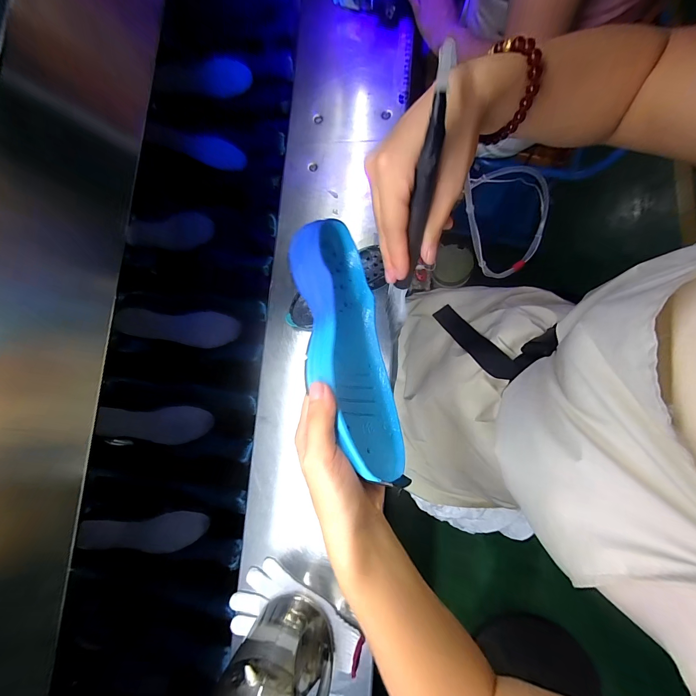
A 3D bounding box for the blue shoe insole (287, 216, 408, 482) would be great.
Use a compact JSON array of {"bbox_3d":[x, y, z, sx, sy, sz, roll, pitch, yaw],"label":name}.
[{"bbox_3d":[0.000,-0.007,0.271,0.033,0.086,0.227,-26,69,33],"label":"blue shoe insole"}]

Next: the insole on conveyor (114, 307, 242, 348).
[{"bbox_3d":[-0.328,-0.040,0.591,0.218,0.024,0.064,4,79,-15],"label":"insole on conveyor"}]

